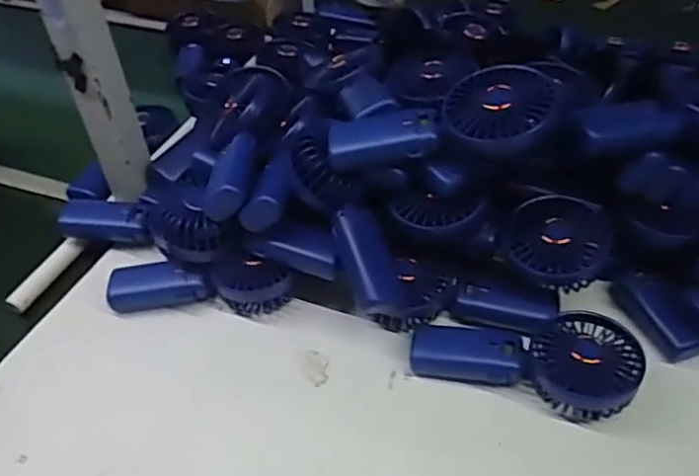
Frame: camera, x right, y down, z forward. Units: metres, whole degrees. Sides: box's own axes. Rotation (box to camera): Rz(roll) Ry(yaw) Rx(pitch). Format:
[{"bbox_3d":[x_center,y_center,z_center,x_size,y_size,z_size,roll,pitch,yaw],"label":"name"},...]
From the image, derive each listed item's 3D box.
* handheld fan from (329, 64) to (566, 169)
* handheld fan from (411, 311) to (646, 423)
[{"bbox_3d":[0.074,-0.094,0.506,0.179,0.031,0.082,-8,40,19],"label":"handheld fan"},{"bbox_3d":[0.144,0.096,0.526,0.176,0.047,0.080,9,44,13],"label":"handheld fan"}]

